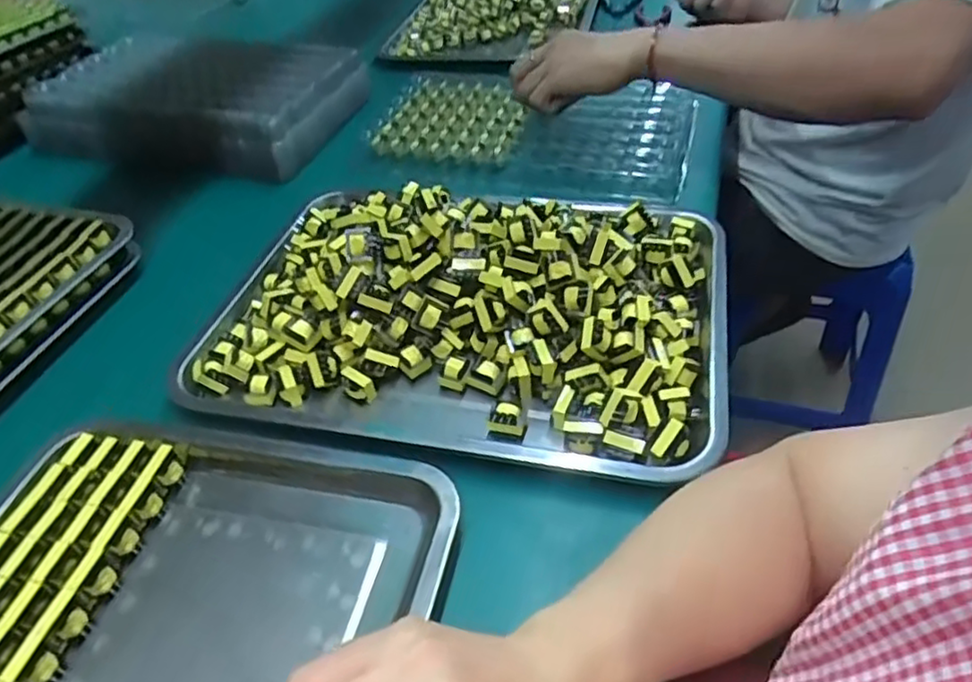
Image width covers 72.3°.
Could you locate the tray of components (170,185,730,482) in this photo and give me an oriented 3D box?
[{"bbox_3d":[-0.011,-0.050,0.522,0.389,0.066,0.302,10,49,11],"label":"tray of components"}]

